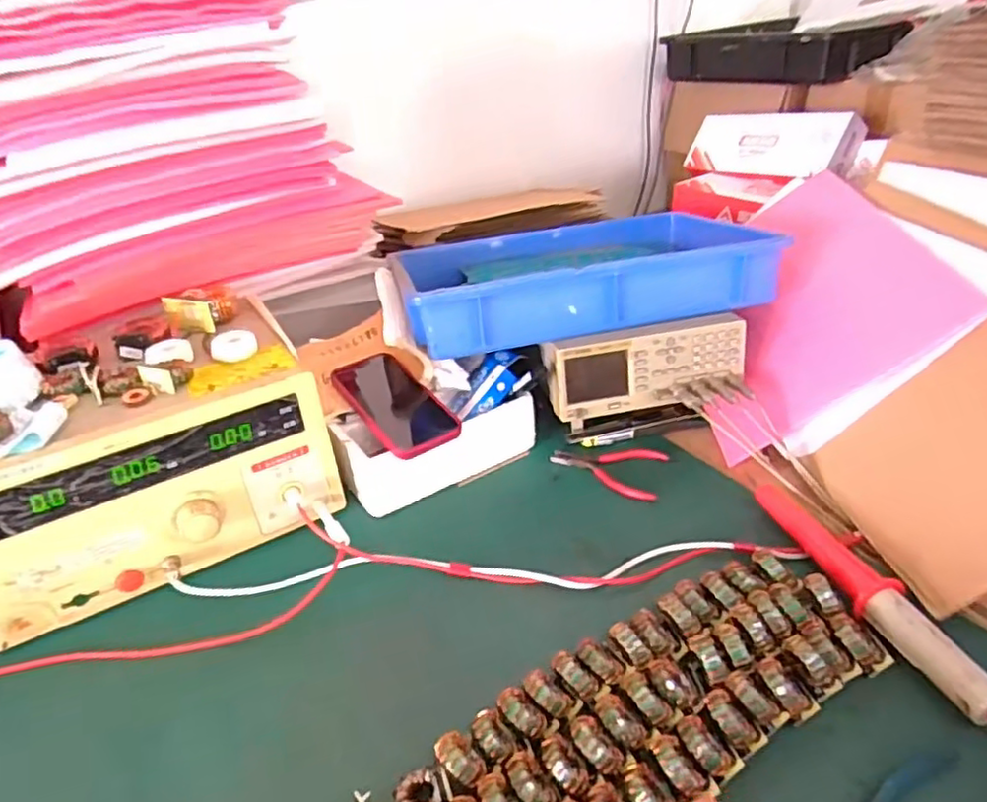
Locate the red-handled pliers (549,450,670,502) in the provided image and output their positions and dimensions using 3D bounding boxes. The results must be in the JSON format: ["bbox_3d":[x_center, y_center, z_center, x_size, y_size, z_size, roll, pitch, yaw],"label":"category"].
[{"bbox_3d":[0.122,0.074,0.716,0.122,0.016,0.068,7,33,19],"label":"red-handled pliers"}]

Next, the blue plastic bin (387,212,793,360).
[{"bbox_3d":[0.098,-0.170,0.803,0.419,0.075,0.289,-10,31,-9],"label":"blue plastic bin"}]

